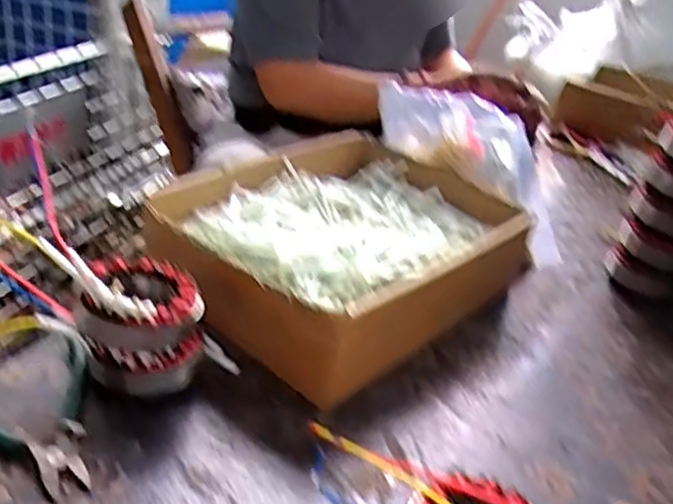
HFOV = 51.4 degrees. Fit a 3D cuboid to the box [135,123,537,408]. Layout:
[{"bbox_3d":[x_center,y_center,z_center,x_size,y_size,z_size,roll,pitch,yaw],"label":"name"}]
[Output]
[{"bbox_3d":[0.009,-0.003,0.687,0.260,0.102,0.342,26,33,29],"label":"box"}]

